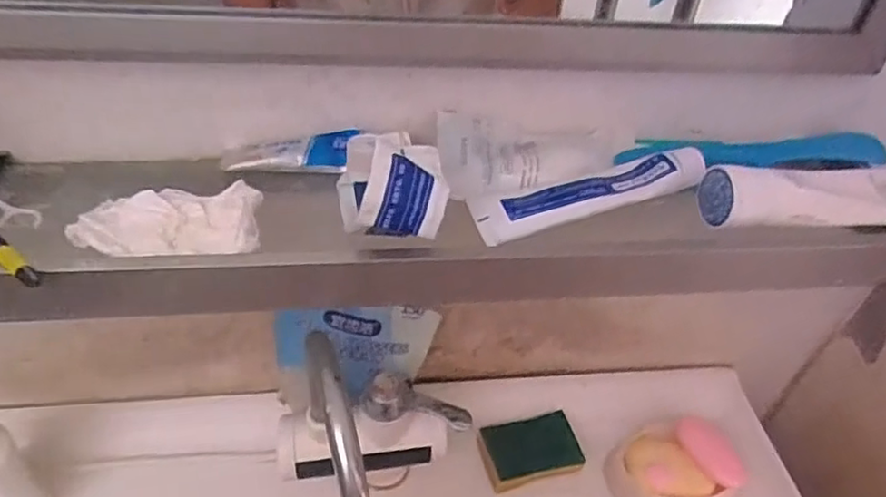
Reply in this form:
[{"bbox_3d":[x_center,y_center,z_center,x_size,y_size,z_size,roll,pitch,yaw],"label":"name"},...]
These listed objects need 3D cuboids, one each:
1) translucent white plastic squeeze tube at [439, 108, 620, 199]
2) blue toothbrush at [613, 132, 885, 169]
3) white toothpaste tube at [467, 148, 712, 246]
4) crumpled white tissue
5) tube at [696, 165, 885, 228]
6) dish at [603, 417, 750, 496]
[{"bbox_3d":[0.067,-0.068,0.457,0.138,0.029,0.063,-2,44,-7],"label":"translucent white plastic squeeze tube"},{"bbox_3d":[0.234,-0.076,0.487,0.201,0.021,0.024,3,43,-2],"label":"blue toothbrush"},{"bbox_3d":[0.099,-0.043,0.436,0.161,0.031,0.046,-12,45,-17],"label":"white toothpaste tube"},{"bbox_3d":[-0.168,-0.015,0.392,0.106,0.015,0.054,-6,44,-11],"label":"crumpled white tissue"},{"bbox_3d":[0.262,-0.039,0.437,0.165,0.034,0.048,-3,44,-8],"label":"tube"},{"bbox_3d":[0.239,0.219,0.639,0.136,0.037,0.090,-2,43,-7],"label":"dish"}]

